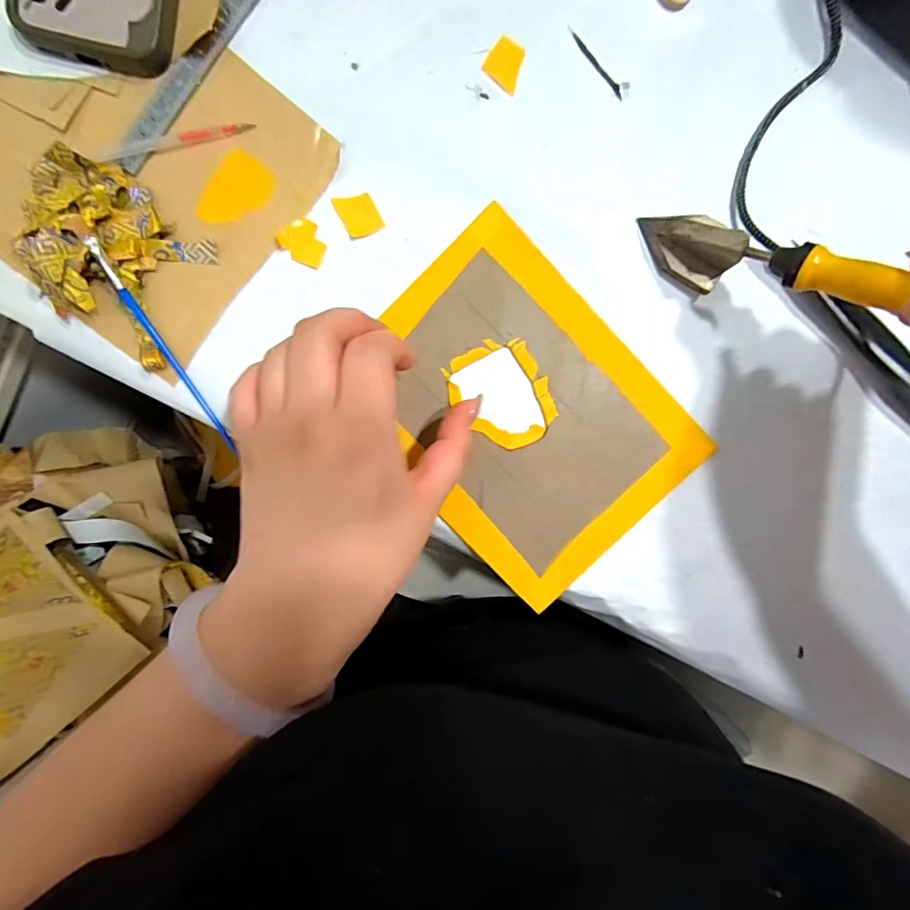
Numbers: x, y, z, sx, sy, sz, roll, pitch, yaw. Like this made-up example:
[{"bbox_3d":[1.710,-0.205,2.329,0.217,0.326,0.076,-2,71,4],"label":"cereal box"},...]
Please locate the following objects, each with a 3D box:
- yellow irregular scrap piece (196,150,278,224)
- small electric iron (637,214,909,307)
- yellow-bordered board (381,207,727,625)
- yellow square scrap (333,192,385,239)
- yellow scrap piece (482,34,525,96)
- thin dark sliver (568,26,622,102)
[{"bbox_3d":[-0.121,-0.145,0.265,0.031,0.004,0.043,31,94,-4],"label":"yellow irregular scrap piece"},{"bbox_3d":[0.172,-0.088,0.230,0.174,0.029,0.032,36,95,37],"label":"small electric iron"},{"bbox_3d":[0.039,-0.022,0.281,0.145,0.007,0.193,-44,95,3],"label":"yellow-bordered board"},{"bbox_3d":[-0.054,-0.135,0.266,0.020,0.004,0.024,-27,96,1],"label":"yellow square scrap"},{"bbox_3d":[0.028,-0.217,0.262,0.022,0.004,0.024,30,94,-4],"label":"yellow scrap piece"},{"bbox_3d":[0.079,-0.217,0.263,0.004,0.004,0.046,-41,96,3],"label":"thin dark sliver"}]

